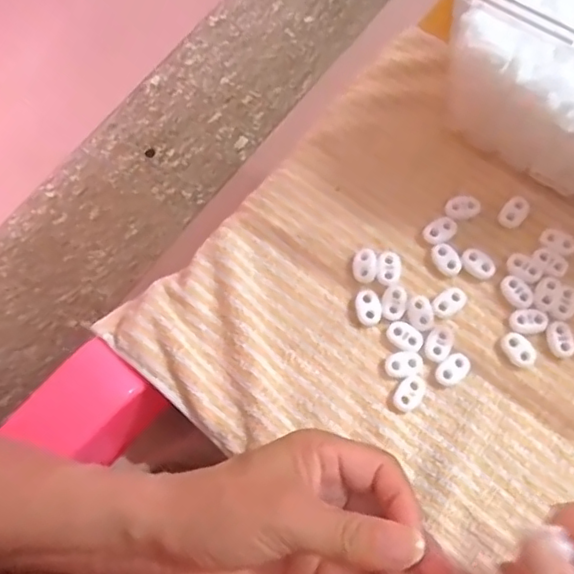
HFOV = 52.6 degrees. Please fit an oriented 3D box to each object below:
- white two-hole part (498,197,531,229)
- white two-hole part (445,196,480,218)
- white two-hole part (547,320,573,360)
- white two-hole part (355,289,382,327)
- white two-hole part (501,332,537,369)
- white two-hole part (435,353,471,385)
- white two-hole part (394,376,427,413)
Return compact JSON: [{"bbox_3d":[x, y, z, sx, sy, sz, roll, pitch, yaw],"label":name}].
[{"bbox_3d":[0.148,-0.049,0.376,0.015,0.004,0.023,37,77,12],"label":"white two-hole part"},{"bbox_3d":[0.115,-0.052,0.379,0.022,0.004,0.014,-11,73,-1],"label":"white two-hole part"},{"bbox_3d":[0.166,0.032,0.350,0.015,0.004,0.022,-5,73,1],"label":"white two-hole part"},{"bbox_3d":[0.051,0.013,0.360,0.015,0.004,0.023,-9,73,-1],"label":"white two-hole part"},{"bbox_3d":[0.140,0.038,0.350,0.015,0.004,0.022,-34,75,-8],"label":"white two-hole part"},{"bbox_3d":[0.099,0.049,0.347,0.022,0.004,0.014,-39,75,-9],"label":"white two-hole part"},{"bbox_3d":[0.073,0.064,0.346,0.015,0.004,0.023,35,77,12],"label":"white two-hole part"}]

